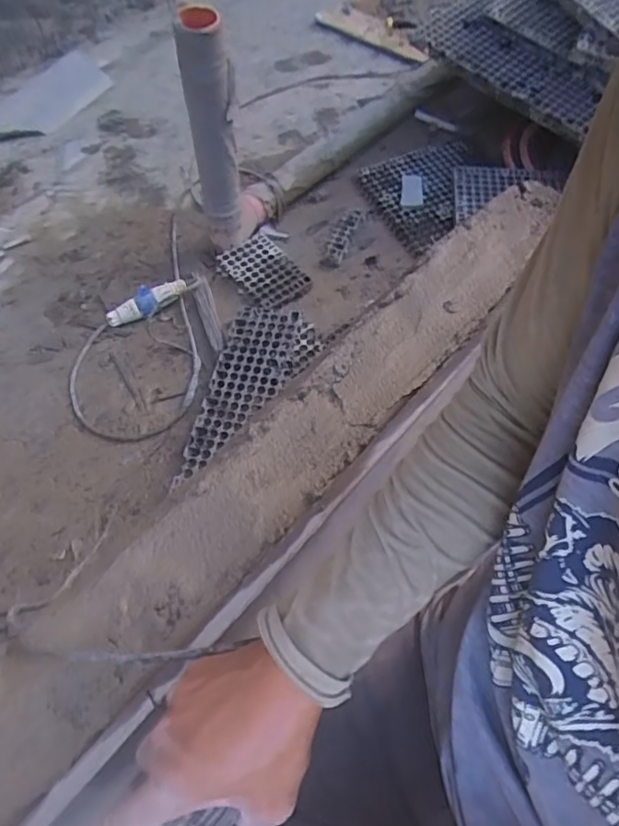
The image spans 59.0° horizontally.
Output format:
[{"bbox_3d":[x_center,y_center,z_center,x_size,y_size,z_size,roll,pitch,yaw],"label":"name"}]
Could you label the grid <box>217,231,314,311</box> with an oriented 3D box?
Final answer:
[{"bbox_3d":[-0.110,-0.346,1.333,0.150,0.022,0.221,-32,59,-20],"label":"grid"}]

